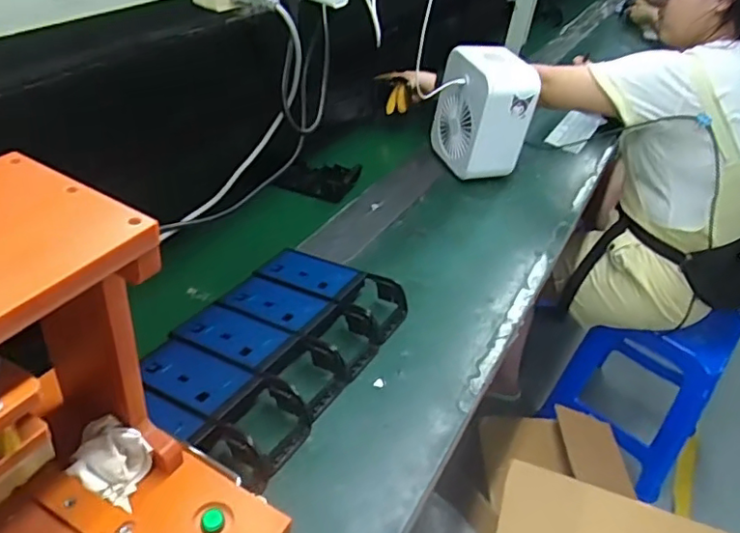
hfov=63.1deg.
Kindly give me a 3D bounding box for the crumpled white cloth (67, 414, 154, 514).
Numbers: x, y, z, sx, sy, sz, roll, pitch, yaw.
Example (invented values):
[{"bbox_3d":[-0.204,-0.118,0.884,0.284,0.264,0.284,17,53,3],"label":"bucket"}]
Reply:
[{"bbox_3d":[-0.197,0.149,0.454,0.053,0.036,0.050,13,38,6],"label":"crumpled white cloth"}]

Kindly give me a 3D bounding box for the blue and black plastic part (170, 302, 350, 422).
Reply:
[{"bbox_3d":[-0.134,0.105,0.725,0.214,0.046,0.092,25,41,20],"label":"blue and black plastic part"}]

